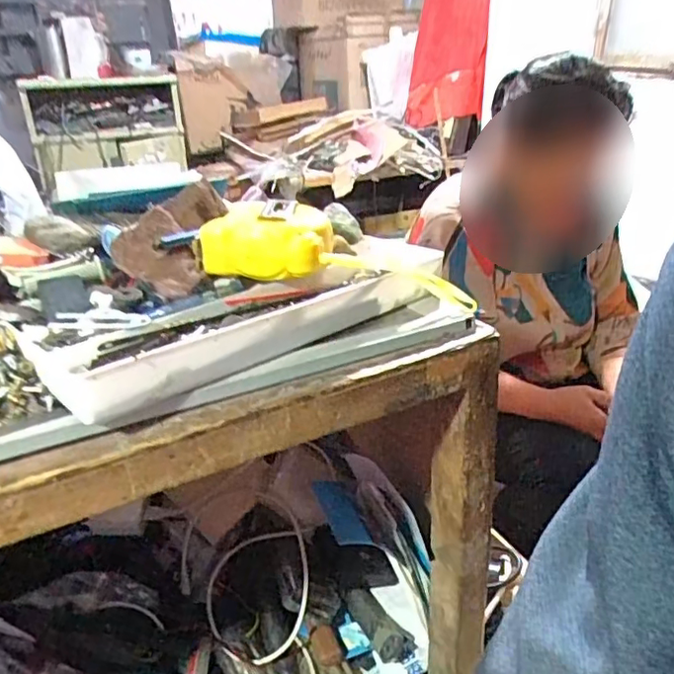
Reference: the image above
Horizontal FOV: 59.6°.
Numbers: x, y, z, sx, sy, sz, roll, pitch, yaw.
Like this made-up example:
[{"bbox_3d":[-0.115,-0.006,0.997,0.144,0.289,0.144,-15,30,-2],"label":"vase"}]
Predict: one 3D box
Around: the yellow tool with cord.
[{"bbox_3d":[0.000,-0.056,0.405,0.183,0.049,0.058,12,25,-6],"label":"yellow tool with cord"}]

